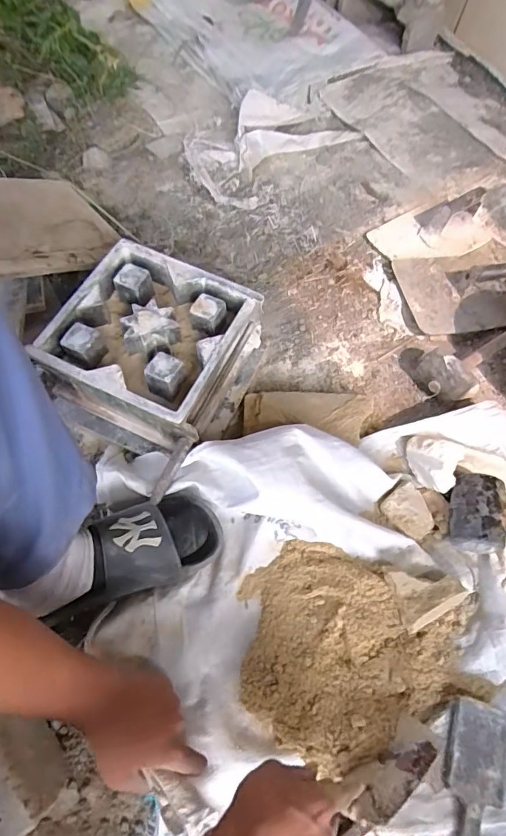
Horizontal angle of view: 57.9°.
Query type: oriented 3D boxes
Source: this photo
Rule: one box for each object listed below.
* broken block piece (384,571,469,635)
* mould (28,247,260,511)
[{"bbox_3d":[0.230,0.219,0.587,0.097,0.026,0.072,-18,65,-12],"label":"broken block piece"},{"bbox_3d":[-0.148,-0.077,0.655,0.247,0.130,0.286,28,64,11],"label":"mould"}]

